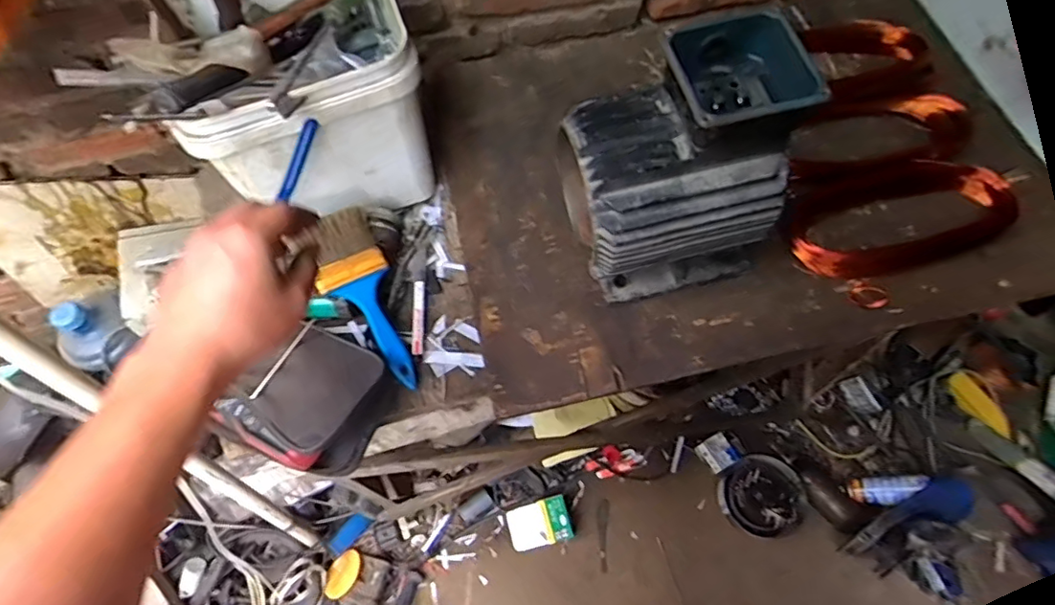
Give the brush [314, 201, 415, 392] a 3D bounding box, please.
[{"bbox_3d":[-0.165,-0.001,0.590,0.065,0.019,0.191,-24,89,-11],"label":"brush"}]

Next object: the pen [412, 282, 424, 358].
[{"bbox_3d":[-0.118,0.015,0.610,0.013,0.007,0.082,-2,66,-2],"label":"pen"}]

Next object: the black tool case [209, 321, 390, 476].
[{"bbox_3d":[-0.209,0.094,0.554,0.130,0.062,0.132,28,69,11],"label":"black tool case"}]

